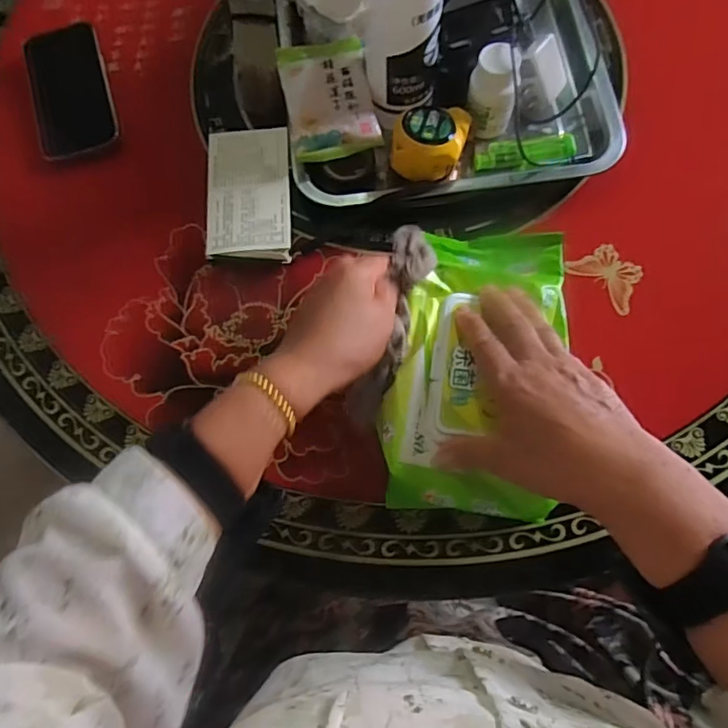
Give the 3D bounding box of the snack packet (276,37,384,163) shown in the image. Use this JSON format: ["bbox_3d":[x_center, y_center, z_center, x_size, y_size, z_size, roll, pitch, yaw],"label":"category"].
[{"bbox_3d":[-0.030,-0.231,0.469,0.071,0.030,0.103,-12,71,-2],"label":"snack packet"}]

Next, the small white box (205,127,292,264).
[{"bbox_3d":[-0.099,-0.147,0.467,0.070,0.015,0.123,-4,71,1],"label":"small white box"}]

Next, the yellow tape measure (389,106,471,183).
[{"bbox_3d":[0.056,-0.190,0.454,0.053,0.033,0.067,19,73,8],"label":"yellow tape measure"}]

